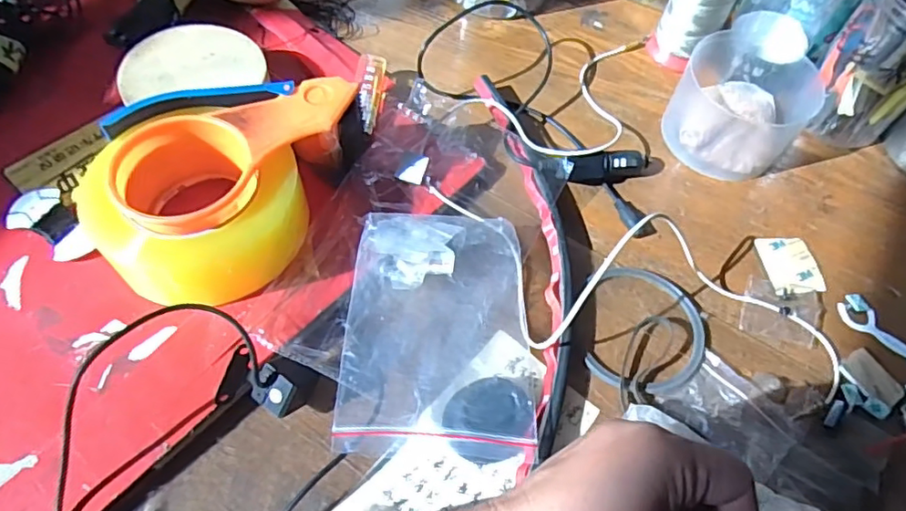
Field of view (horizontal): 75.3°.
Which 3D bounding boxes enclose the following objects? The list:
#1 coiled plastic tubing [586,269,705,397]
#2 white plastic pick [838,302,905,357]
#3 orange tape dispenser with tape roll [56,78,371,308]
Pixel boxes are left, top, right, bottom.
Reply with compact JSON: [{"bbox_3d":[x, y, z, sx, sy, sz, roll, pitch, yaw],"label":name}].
[{"bbox_3d":[0.126,0.047,0.376,0.070,0.005,0.090,16,58,6],"label":"coiled plastic tubing"},{"bbox_3d":[0.289,0.053,0.385,0.071,0.005,0.019,33,61,16],"label":"white plastic pick"},{"bbox_3d":[-0.146,-0.050,0.366,0.126,0.062,0.160,21,58,9],"label":"orange tape dispenser with tape roll"}]

